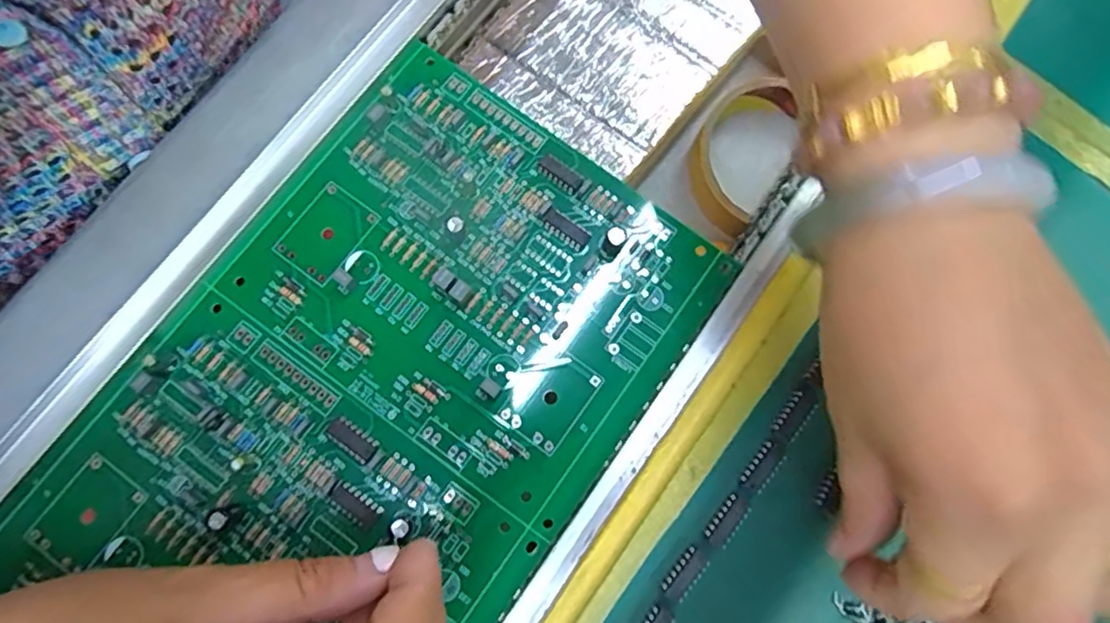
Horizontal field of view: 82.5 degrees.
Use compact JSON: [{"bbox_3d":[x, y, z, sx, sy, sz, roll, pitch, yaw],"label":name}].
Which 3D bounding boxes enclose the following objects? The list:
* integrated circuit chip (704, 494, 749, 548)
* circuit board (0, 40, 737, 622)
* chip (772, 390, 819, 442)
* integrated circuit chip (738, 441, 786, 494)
[{"bbox_3d":[0.060,0.073,0.221,0.008,0.004,0.018,41,80,5],"label":"integrated circuit chip"},{"bbox_3d":[-0.066,0.034,0.240,0.166,0.011,0.246,36,79,7],"label":"circuit board"},{"bbox_3d":[0.087,0.037,0.228,0.009,0.004,0.020,36,80,4],"label":"chip"},{"bbox_3d":[0.074,0.056,0.224,0.009,0.004,0.019,39,80,5],"label":"integrated circuit chip"}]

